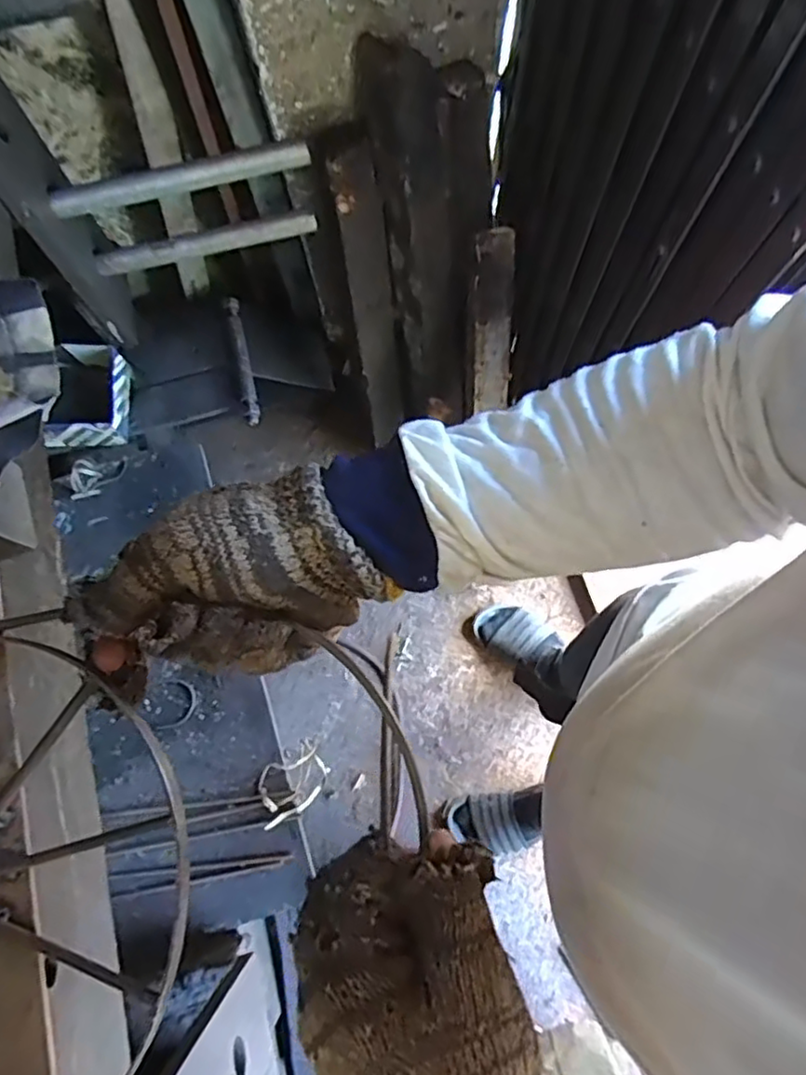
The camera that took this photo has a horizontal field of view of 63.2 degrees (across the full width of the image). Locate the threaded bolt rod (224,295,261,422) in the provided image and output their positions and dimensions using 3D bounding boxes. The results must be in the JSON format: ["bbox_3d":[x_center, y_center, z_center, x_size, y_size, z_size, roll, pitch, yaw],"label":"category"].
[{"bbox_3d":[-0.240,-0.266,0.985,0.021,0.018,0.205,-13,78,-2],"label":"threaded bolt rod"}]

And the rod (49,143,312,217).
[{"bbox_3d":[-0.226,-0.368,0.670,0.260,0.026,0.026,-13,78,-2],"label":"rod"}]

